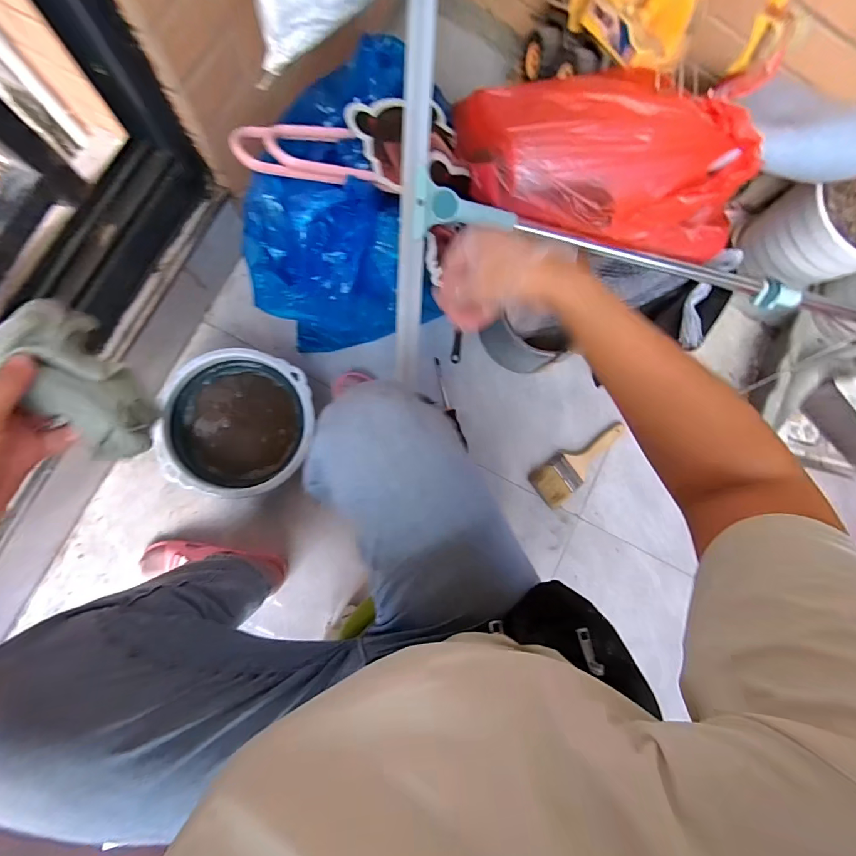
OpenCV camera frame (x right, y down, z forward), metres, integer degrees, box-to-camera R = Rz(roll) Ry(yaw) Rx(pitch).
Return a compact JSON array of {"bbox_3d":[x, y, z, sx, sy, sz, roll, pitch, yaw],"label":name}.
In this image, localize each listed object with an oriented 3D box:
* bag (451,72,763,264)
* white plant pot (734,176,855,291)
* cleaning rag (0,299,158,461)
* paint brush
[{"bbox_3d":[0.244,-0.365,0.540,0.398,0.112,0.225,1,85,-7],"label":"bag"},{"bbox_3d":[0.730,-0.357,0.780,0.166,0.184,0.178,1,85,-7],"label":"white plant pot"},{"bbox_3d":[-0.266,-0.031,0.324,0.053,0.049,0.126,-24,124,-9],"label":"cleaning rag"},{"bbox_3d":[0.300,0.064,0.800,0.218,0.032,0.079,-34,90,-9],"label":"paint brush"}]

